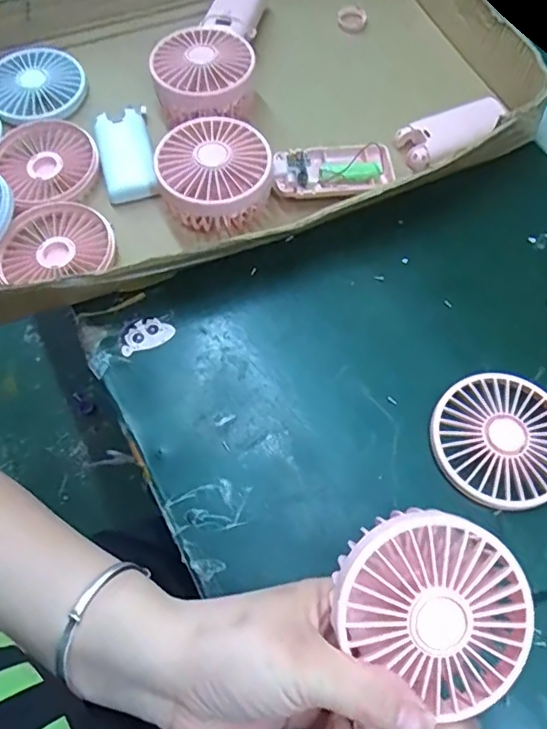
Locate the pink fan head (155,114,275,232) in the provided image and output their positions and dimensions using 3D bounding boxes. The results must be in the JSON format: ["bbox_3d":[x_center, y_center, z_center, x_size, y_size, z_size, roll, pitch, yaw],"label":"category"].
[{"bbox_3d":[-0.046,-0.149,0.423,0.084,0.050,0.088,-1,65,2],"label":"pink fan head"}]

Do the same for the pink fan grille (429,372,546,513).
[{"bbox_3d":[0.147,0.049,0.349,0.085,0.013,0.086,-1,65,2],"label":"pink fan grille"}]

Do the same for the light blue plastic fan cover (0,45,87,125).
[{"bbox_3d":[-0.212,-0.247,0.483,0.083,0.022,0.084,17,73,7],"label":"light blue plastic fan cover"}]

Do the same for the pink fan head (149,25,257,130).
[{"bbox_3d":[-0.060,-0.252,0.467,0.083,0.037,0.086,-8,65,-2],"label":"pink fan head"}]

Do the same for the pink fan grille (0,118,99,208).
[{"bbox_3d":[-0.188,-0.168,0.450,0.077,0.019,0.089,-34,68,-13],"label":"pink fan grille"}]

